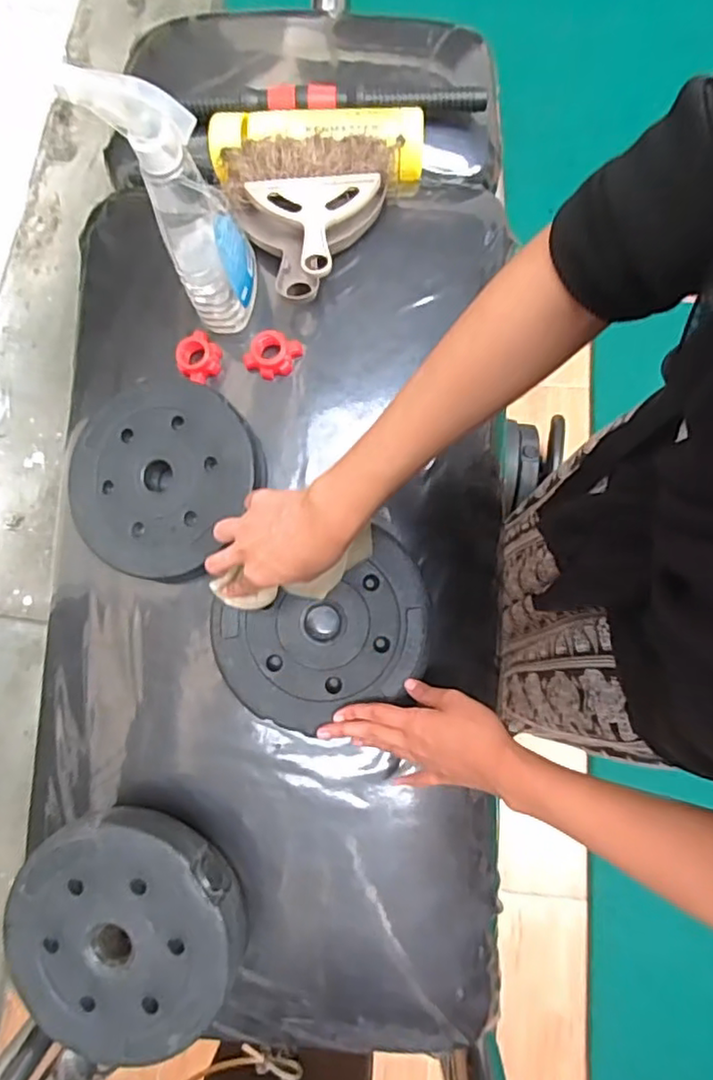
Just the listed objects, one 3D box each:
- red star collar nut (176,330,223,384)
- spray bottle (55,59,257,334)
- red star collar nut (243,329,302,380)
[{"bbox_3d":[-0.151,-0.175,0.592,0.041,0.020,0.038,-43,79,-6],"label":"red star collar nut"},{"bbox_3d":[-0.140,-0.260,0.498,0.090,0.213,0.076,-20,78,-1],"label":"spray bottle"},{"bbox_3d":[-0.080,-0.176,0.589,0.045,0.023,0.044,27,92,-13],"label":"red star collar nut"}]

